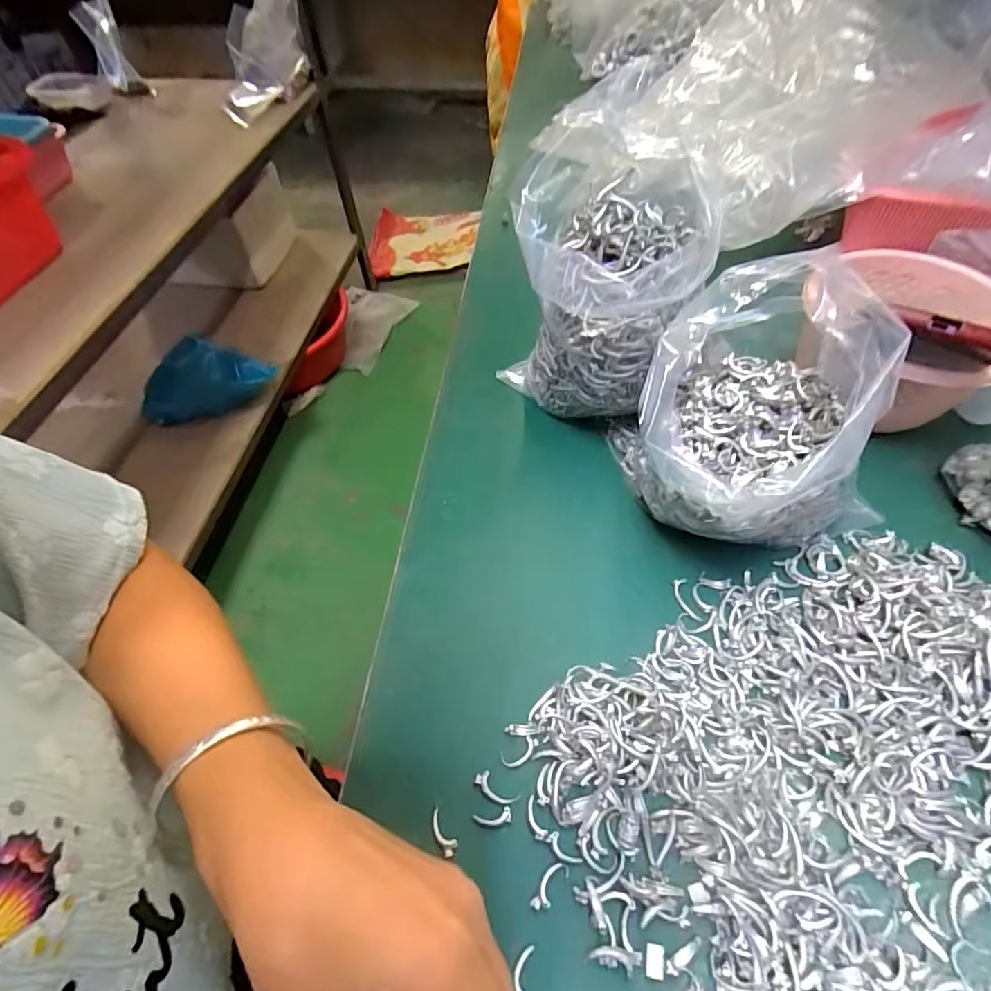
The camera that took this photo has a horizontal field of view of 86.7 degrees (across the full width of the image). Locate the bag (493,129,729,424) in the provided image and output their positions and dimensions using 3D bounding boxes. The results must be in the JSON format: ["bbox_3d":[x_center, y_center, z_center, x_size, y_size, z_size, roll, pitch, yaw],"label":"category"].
[{"bbox_3d":[0.072,-0.139,0.379,0.135,0.179,0.118,11,55,11],"label":"bag"}]

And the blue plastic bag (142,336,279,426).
[{"bbox_3d":[-0.619,-0.242,1.089,0.295,0.175,0.083,-9,54,-4],"label":"blue plastic bag"}]

